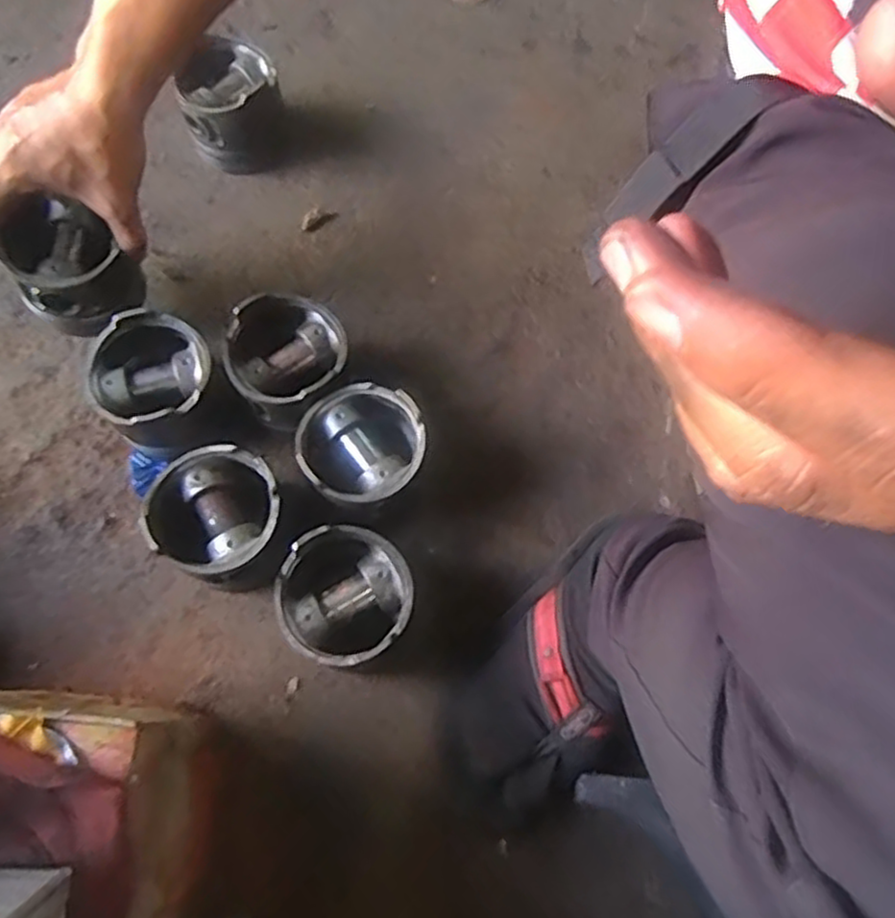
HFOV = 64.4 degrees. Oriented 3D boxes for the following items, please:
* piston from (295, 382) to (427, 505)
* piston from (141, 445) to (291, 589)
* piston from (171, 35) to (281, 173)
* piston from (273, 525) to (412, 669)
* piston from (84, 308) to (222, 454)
[{"bbox_3d":[-0.065,-0.003,0.562,0.089,0.086,0.093,0,70,-1],"label":"piston"},{"bbox_3d":[-0.167,0.047,0.539,0.089,0.081,0.092,-37,75,-13],"label":"piston"},{"bbox_3d":[-0.203,-0.330,0.678,0.092,0.091,0.080,-20,72,-8],"label":"piston"},{"bbox_3d":[-0.072,0.103,0.521,0.090,0.083,0.091,0,70,-1],"label":"piston"},{"bbox_3d":[-0.227,-0.054,0.575,0.112,0.090,0.090,33,73,10],"label":"piston"}]

